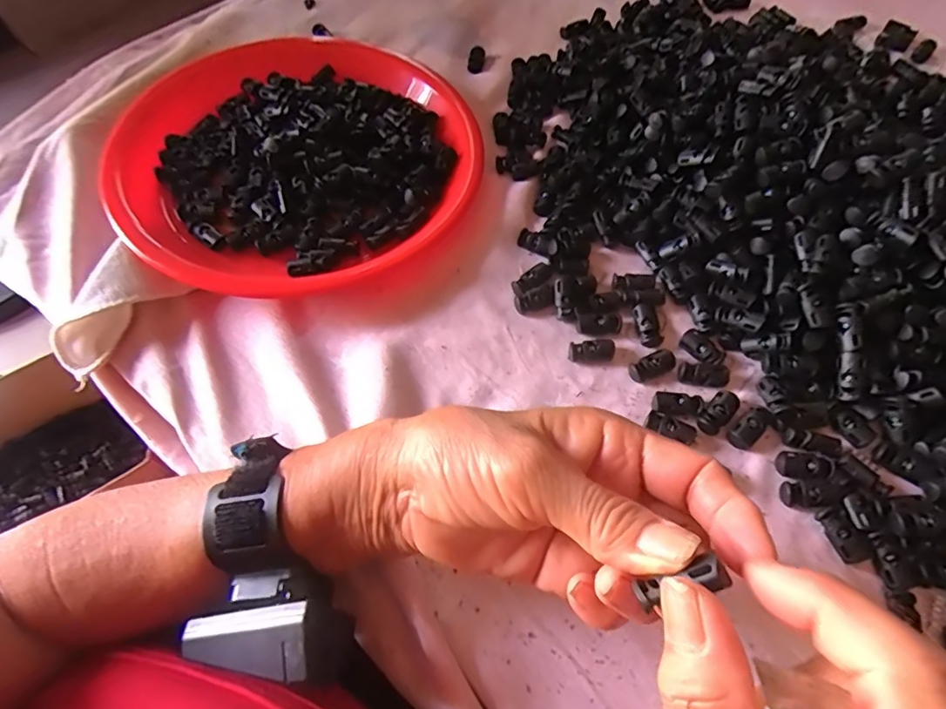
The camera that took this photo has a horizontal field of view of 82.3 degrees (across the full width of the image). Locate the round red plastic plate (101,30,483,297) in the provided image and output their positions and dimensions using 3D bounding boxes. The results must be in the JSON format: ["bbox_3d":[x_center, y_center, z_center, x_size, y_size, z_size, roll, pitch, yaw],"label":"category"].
[{"bbox_3d":[-0.126,-0.153,0.408,0.258,0.042,0.253,-1,61,2],"label":"round red plastic plate"}]

